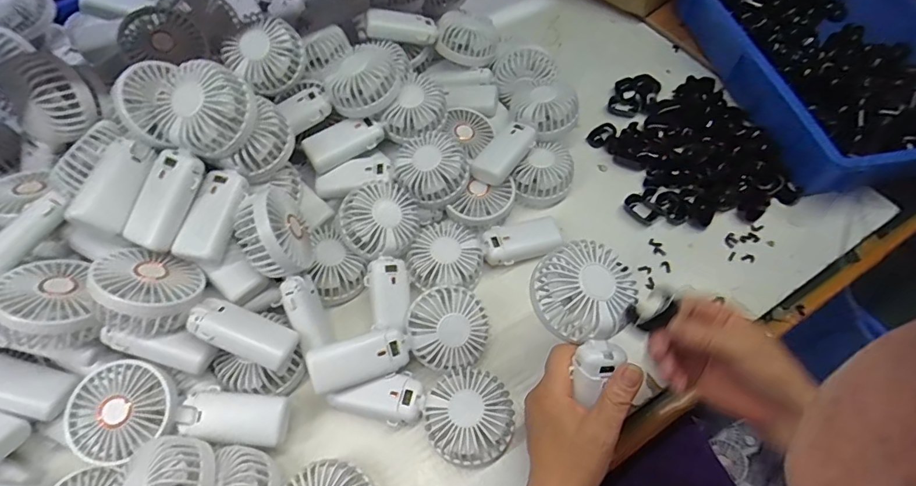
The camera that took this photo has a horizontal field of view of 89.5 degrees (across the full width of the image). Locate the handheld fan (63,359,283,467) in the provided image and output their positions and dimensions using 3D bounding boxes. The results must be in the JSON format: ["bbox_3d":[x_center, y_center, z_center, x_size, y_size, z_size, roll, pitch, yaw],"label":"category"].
[{"bbox_3d":[-0.252,0.158,0.410,0.182,0.038,0.081,7,60,6],"label":"handheld fan"}]

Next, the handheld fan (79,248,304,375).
[{"bbox_3d":[-0.234,0.061,0.415,0.179,0.049,0.077,29,62,-10],"label":"handheld fan"}]

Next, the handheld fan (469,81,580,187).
[{"bbox_3d":[0.084,-0.136,0.570,0.082,0.041,0.172,30,65,18],"label":"handheld fan"}]

